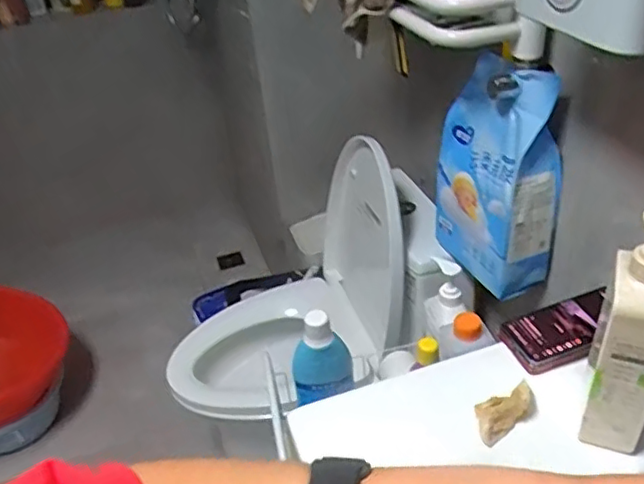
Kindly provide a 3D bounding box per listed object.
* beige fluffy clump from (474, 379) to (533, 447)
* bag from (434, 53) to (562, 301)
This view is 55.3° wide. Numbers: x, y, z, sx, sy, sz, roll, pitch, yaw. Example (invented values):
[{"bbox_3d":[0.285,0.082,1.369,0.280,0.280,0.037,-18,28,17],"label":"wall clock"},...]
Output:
[{"bbox_3d":[0.192,0.178,0.654,0.072,0.030,0.040,-24,39,-24],"label":"beige fluffy clump"},{"bbox_3d":[0.285,-0.109,1.007,0.118,0.337,0.198,-14,36,-12],"label":"bag"}]

